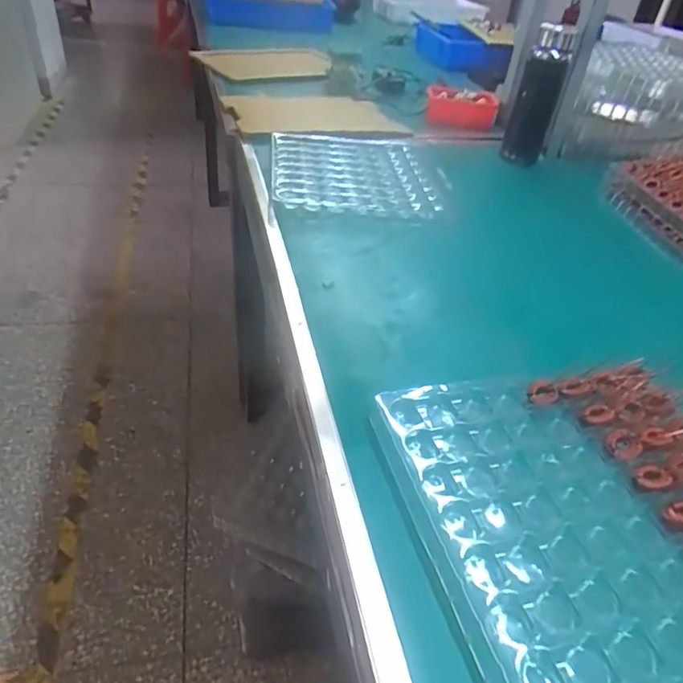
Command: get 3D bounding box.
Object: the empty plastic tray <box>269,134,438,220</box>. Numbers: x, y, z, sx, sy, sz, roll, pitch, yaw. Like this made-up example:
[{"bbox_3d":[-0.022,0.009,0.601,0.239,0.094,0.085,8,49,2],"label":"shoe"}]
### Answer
[{"bbox_3d":[0.019,-0.292,0.901,0.272,0.027,0.322,0,38,-7],"label":"empty plastic tray"}]

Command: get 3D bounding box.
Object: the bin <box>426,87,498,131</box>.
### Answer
[{"bbox_3d":[0.285,-0.553,1.251,0.167,0.065,0.088,7,39,0],"label":"bin"}]

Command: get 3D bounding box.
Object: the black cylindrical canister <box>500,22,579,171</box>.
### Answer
[{"bbox_3d":[0.386,-0.481,1.036,0.084,0.235,0.069,17,40,13],"label":"black cylindrical canister"}]

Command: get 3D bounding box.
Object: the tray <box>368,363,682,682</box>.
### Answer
[{"bbox_3d":[0.192,0.126,0.391,0.275,0.025,0.277,-7,40,-17],"label":"tray"}]

